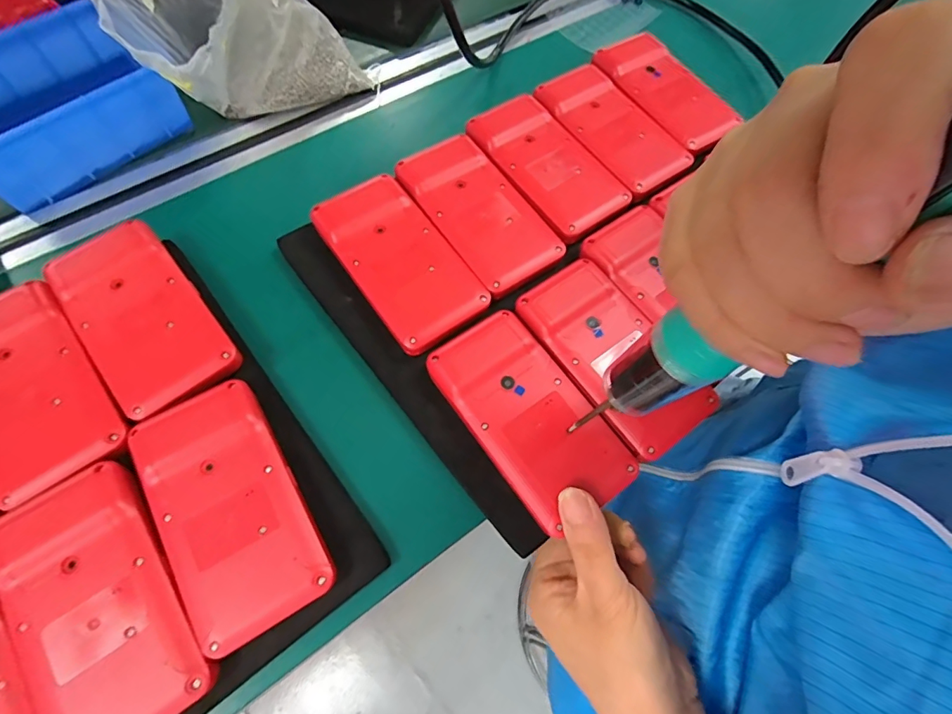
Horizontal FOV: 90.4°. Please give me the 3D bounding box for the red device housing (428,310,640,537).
[{"bbox_3d":[0.030,0.031,0.258,0.062,0.012,0.116,-33,70,-16],"label":"red device housing"}]

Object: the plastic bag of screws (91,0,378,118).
[{"bbox_3d":[-0.163,-0.235,0.316,0.108,0.138,0.153,38,69,13],"label":"plastic bag of screws"}]

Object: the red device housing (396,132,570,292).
[{"bbox_3d":[0.001,-0.094,0.318,0.060,0.025,0.117,-33,72,-16],"label":"red device housing"}]

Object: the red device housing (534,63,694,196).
[{"bbox_3d":[0.100,-0.167,0.354,0.063,0.025,0.117,-36,73,-17],"label":"red device housing"}]

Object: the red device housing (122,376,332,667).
[{"bbox_3d":[-0.120,0.075,0.236,0.061,0.026,0.117,-29,71,-15],"label":"red device housing"}]

